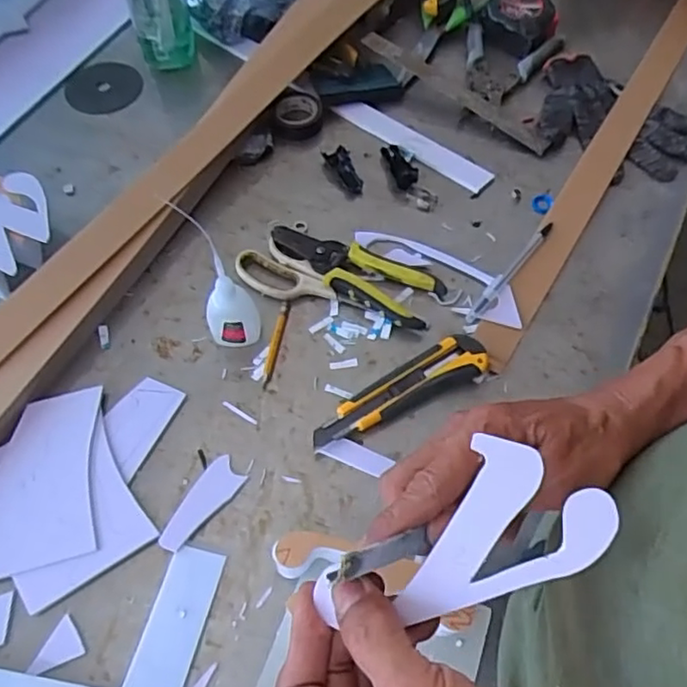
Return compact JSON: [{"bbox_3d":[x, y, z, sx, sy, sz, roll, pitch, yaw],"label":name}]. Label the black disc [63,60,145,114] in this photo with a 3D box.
[{"bbox_3d":[-0.282,-0.302,0.736,0.083,0.004,0.087,0,60,0],"label":"black disc"}]

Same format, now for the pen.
[{"bbox_3d":[0.161,-0.070,0.600,0.012,0.007,0.142,36,66,18],"label":"pen"}]

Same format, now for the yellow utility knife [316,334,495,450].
[{"bbox_3d":[0.049,0.042,0.533,0.161,0.021,0.041,-28,64,-16],"label":"yellow utility knife"}]

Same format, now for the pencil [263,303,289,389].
[{"bbox_3d":[-0.061,0.000,0.566,0.009,0.008,0.089,8,61,4],"label":"pencil"}]

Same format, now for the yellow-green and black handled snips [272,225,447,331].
[{"bbox_3d":[0.012,-0.075,0.598,0.170,0.023,0.069,29,64,15],"label":"yellow-green and black handled snips"}]

